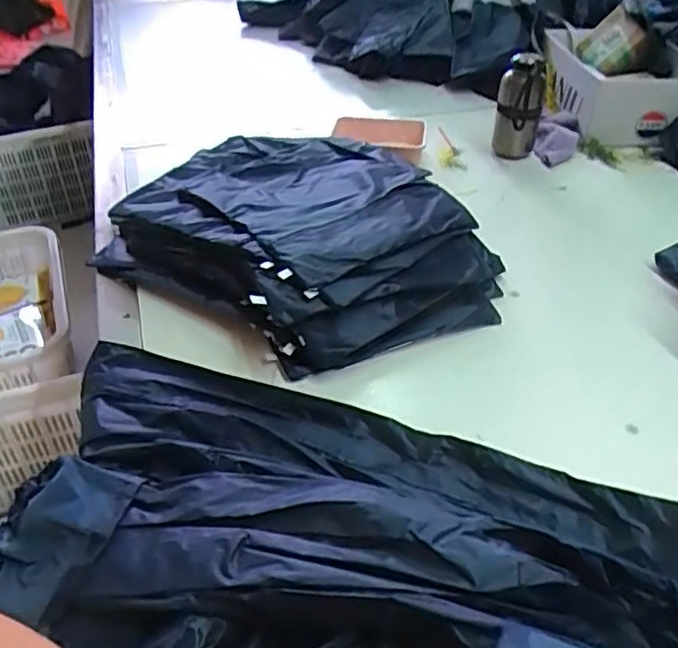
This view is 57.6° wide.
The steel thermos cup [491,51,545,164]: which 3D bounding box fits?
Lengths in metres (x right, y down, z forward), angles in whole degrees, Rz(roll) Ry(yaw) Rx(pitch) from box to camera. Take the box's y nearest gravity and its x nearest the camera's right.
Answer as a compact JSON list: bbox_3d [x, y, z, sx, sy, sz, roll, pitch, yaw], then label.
[{"bbox_3d":[0.318,-0.380,1.096,0.076,0.165,0.067,11,40,12],"label":"steel thermos cup"}]

